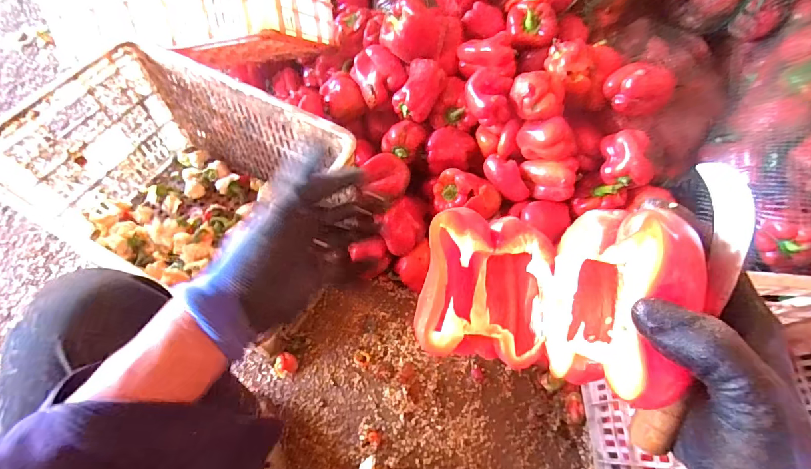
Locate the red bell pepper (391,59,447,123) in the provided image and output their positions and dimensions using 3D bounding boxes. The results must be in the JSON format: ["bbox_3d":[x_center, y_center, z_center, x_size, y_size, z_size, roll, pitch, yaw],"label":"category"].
[{"bbox_3d":[0.027,-0.274,0.766,0.067,0.074,0.106,34,80,35],"label":"red bell pepper"}]

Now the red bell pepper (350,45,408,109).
[{"bbox_3d":[-0.058,-0.314,0.791,0.085,0.062,0.107,-35,68,-21],"label":"red bell pepper"}]

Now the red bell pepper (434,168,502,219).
[{"bbox_3d":[0.118,-0.071,0.747,0.129,0.073,0.067,8,60,0],"label":"red bell pepper"}]

